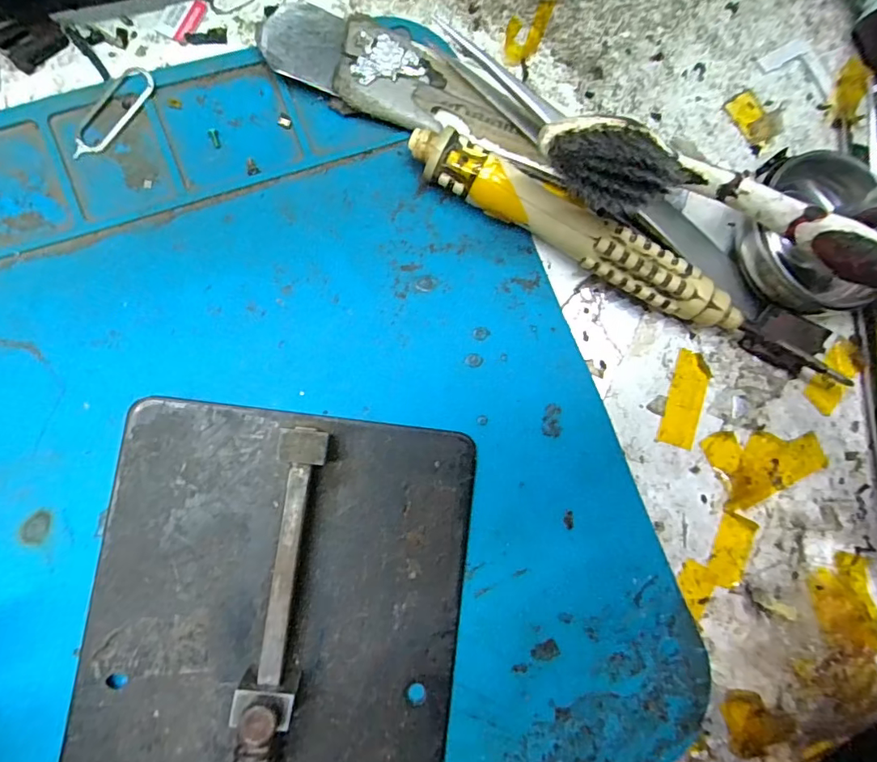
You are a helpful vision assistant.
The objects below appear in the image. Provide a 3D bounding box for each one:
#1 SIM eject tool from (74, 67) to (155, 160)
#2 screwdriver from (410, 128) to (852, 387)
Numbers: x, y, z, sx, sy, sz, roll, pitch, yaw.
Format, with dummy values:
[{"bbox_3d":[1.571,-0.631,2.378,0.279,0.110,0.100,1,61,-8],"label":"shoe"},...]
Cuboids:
[{"bbox_3d":[-0.078,-0.063,0.115,0.008,0.004,0.026,37,86,-13],"label":"SIM eject tool"},{"bbox_3d":[0.048,-0.029,0.123,0.119,0.013,0.012,25,82,-4],"label":"screwdriver"}]

